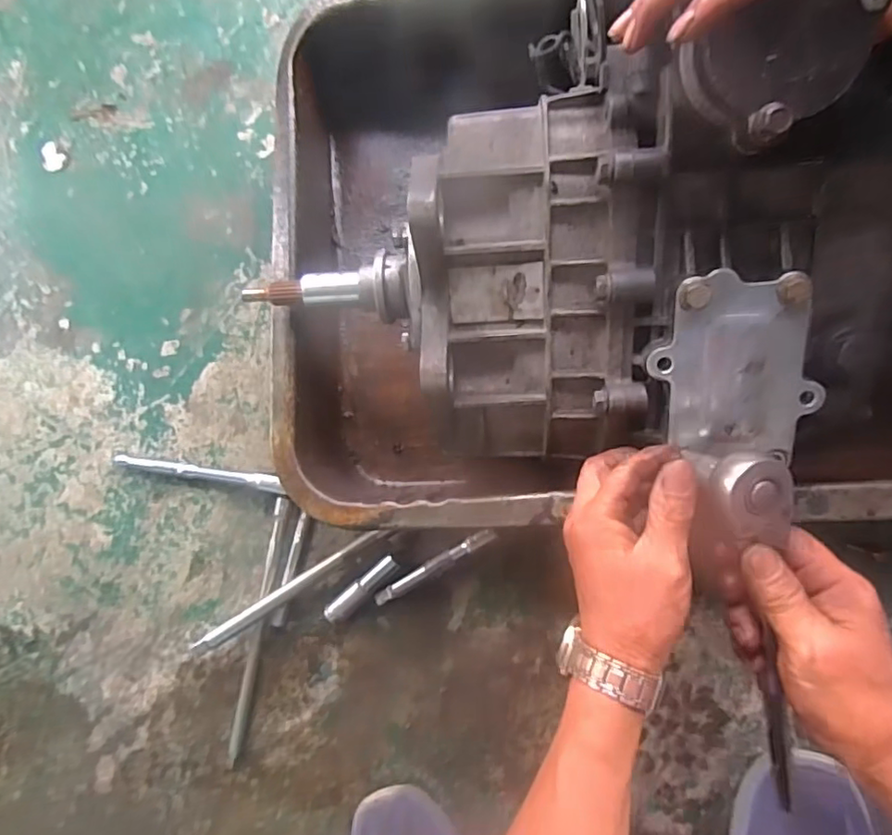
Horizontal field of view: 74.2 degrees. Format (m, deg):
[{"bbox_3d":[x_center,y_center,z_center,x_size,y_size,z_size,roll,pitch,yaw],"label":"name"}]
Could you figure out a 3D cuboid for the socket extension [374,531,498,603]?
[{"bbox_3d":[-0.010,0.132,0.526,0.121,0.015,0.013,-32,82,5],"label":"socket extension"}]

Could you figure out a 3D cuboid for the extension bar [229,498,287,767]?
[{"bbox_3d":[-0.177,0.199,0.551,0.014,0.015,0.250,11,88,9],"label":"extension bar"}]

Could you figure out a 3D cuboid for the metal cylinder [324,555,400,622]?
[{"bbox_3d":[-0.076,0.155,0.536,0.077,0.022,0.016,-41,81,4],"label":"metal cylinder"}]

